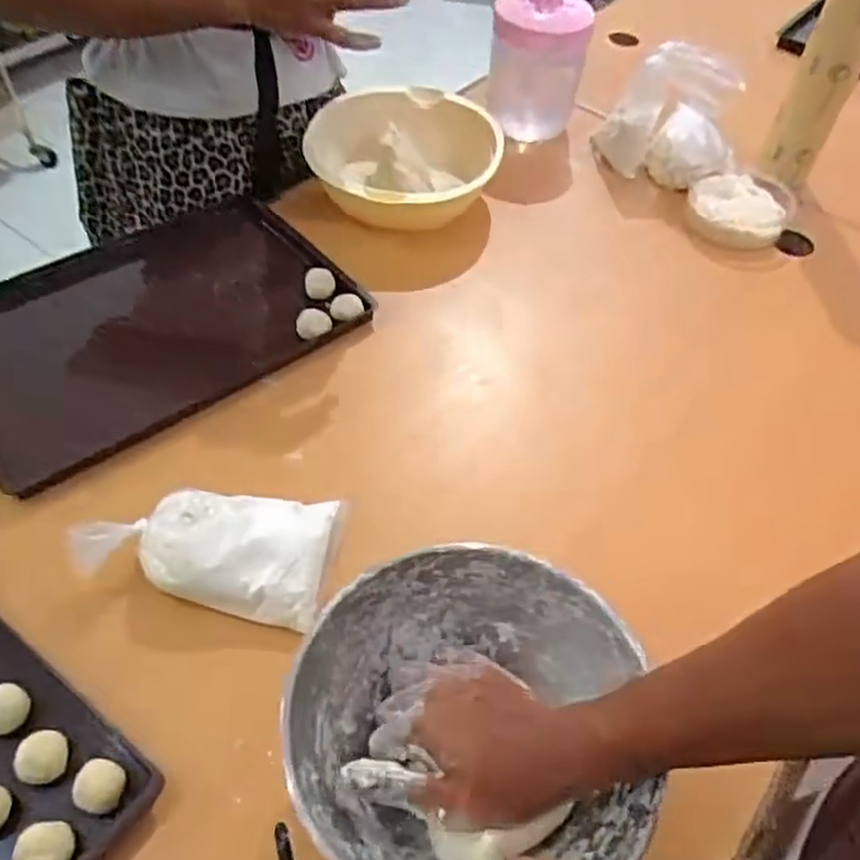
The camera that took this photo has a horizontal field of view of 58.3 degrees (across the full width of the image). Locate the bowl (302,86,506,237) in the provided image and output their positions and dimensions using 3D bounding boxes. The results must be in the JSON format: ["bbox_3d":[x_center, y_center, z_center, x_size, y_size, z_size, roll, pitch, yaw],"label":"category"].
[{"bbox_3d":[-0.029,-0.310,0.888,0.217,0.071,0.203,3,50,-4],"label":"bowl"}]

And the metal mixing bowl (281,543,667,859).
[{"bbox_3d":[0.022,0.182,0.480,0.215,0.075,0.205,3,50,-4],"label":"metal mixing bowl"}]

